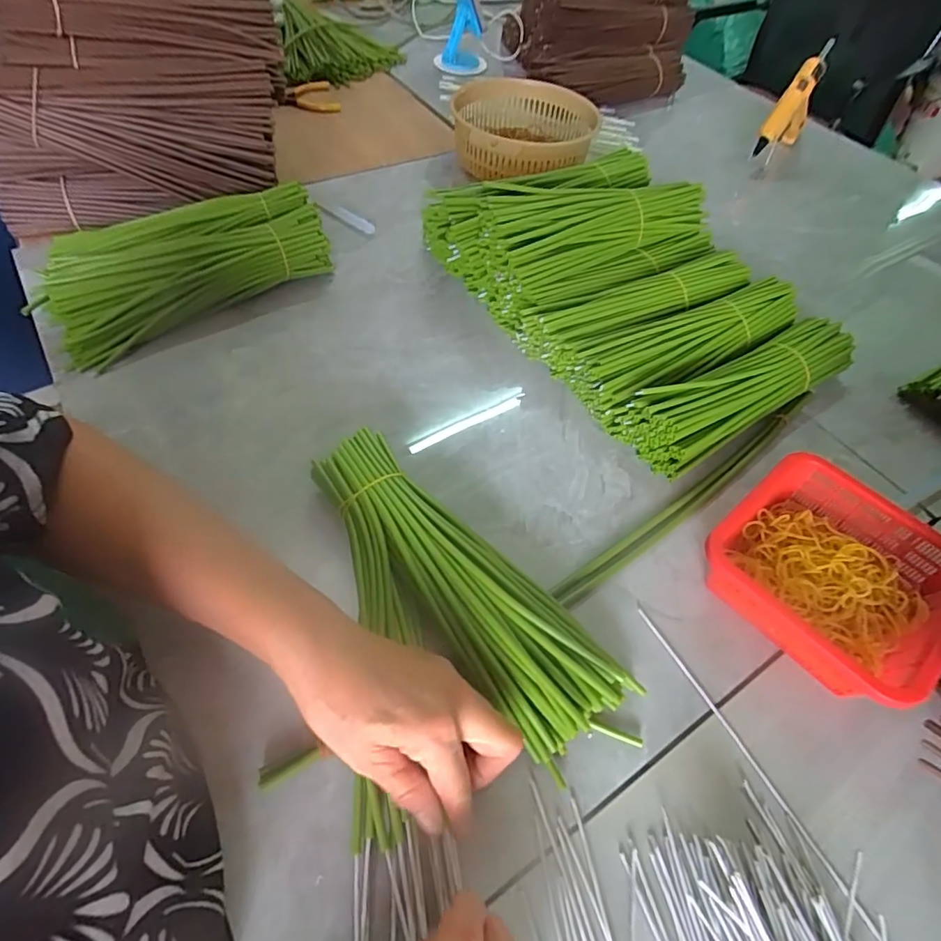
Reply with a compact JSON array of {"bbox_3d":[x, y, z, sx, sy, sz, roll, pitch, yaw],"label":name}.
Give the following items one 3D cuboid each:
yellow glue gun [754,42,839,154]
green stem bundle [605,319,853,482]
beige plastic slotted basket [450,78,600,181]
[{"bbox_3d":[0.503,-0.569,0.855,0.029,0.148,0.156,37,58,21],"label":"yellow glue gun"},{"bbox_3d":[0.265,-0.075,0.519,0.271,0.054,0.071,-22,58,-20],"label":"green stem bundle"},{"bbox_3d":[0.075,-0.490,0.794,0.194,0.074,0.225,10,52,2],"label":"beige plastic slotted basket"}]

